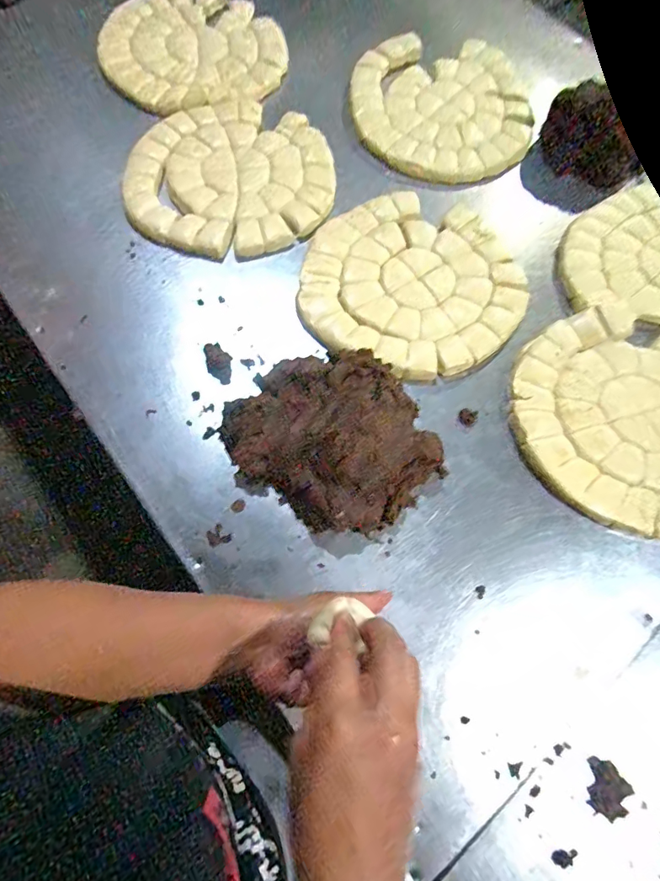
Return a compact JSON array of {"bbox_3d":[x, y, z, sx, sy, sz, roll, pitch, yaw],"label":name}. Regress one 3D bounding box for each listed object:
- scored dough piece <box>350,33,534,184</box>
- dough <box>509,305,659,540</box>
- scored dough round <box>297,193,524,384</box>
[{"bbox_3d":[0.209,-0.623,0.875,0.335,0.026,0.351,-6,70,-7],"label":"scored dough piece"},{"bbox_3d":[0.430,-0.028,0.654,0.349,0.020,0.310,15,70,3],"label":"dough"},{"bbox_3d":[0.130,-0.242,0.721,0.318,0.014,0.319,2,69,-4],"label":"scored dough round"}]

